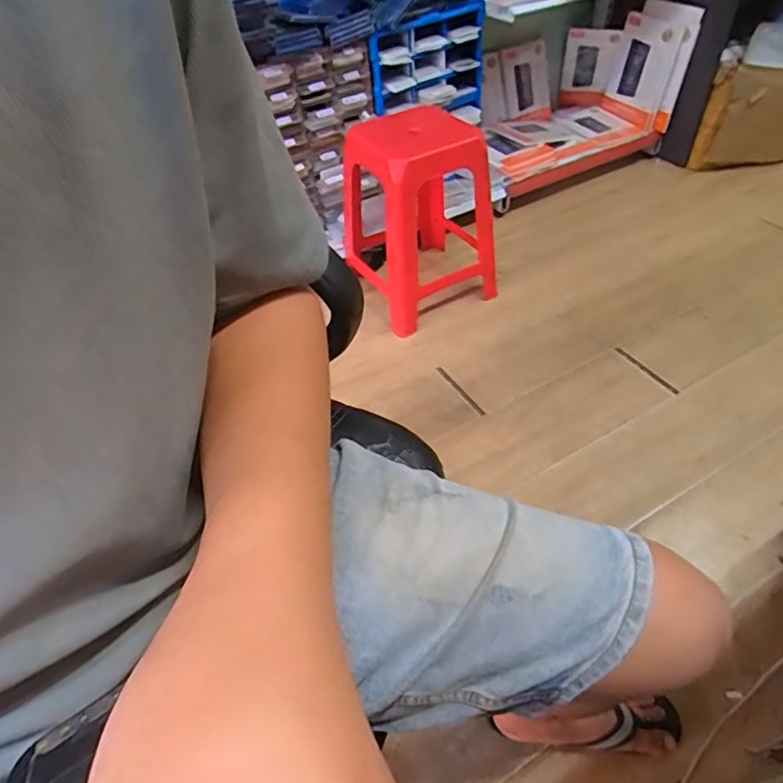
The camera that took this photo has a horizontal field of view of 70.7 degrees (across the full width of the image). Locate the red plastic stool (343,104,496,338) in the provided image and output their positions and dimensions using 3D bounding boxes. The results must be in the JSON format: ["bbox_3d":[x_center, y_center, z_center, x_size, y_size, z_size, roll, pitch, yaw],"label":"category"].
[{"bbox_3d":[0.082,-0.457,1.432,0.334,0.436,0.355,-20,48,-14],"label":"red plastic stool"}]

